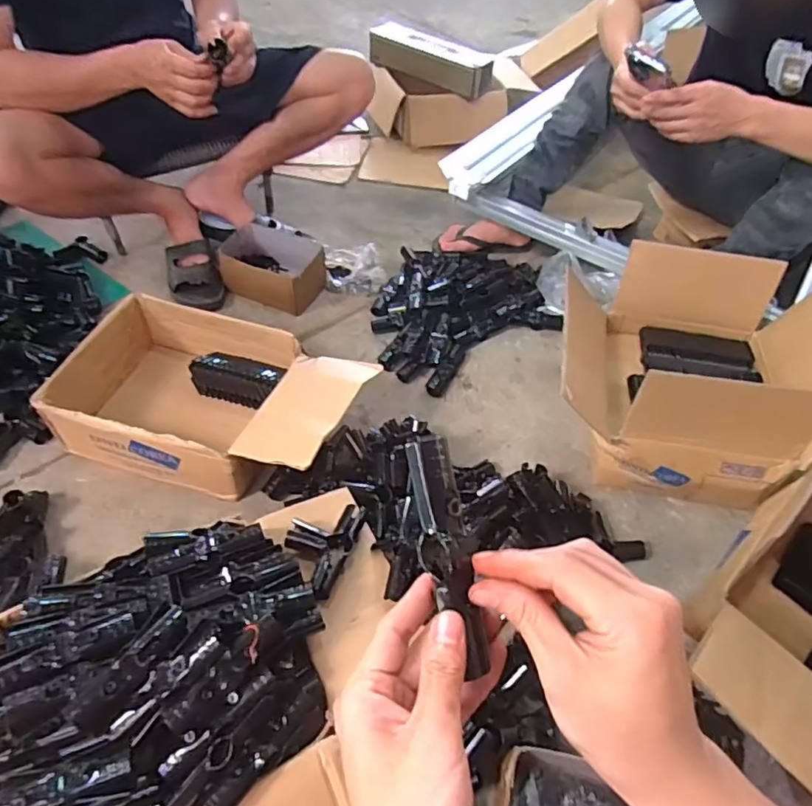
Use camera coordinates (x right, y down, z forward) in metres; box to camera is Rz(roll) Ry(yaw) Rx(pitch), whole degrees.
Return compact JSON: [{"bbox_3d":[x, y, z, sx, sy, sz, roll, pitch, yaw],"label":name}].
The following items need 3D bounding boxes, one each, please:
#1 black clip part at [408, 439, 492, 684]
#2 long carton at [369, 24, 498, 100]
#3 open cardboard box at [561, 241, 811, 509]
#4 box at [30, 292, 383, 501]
[{"bbox_3d":[0.024,0.083,0.321,0.027,0.016,0.127,-11,82,-14],"label":"black clip part"},{"bbox_3d":[0.063,-0.983,1.646,0.381,0.091,0.104,31,54,20],"label":"long carton"},{"bbox_3d":[0.480,-0.062,0.979,0.435,0.230,0.373,14,50,7],"label":"open cardboard box"},{"bbox_3d":[-0.317,-0.005,0.965,0.468,0.134,0.286,16,51,8],"label":"box"}]

